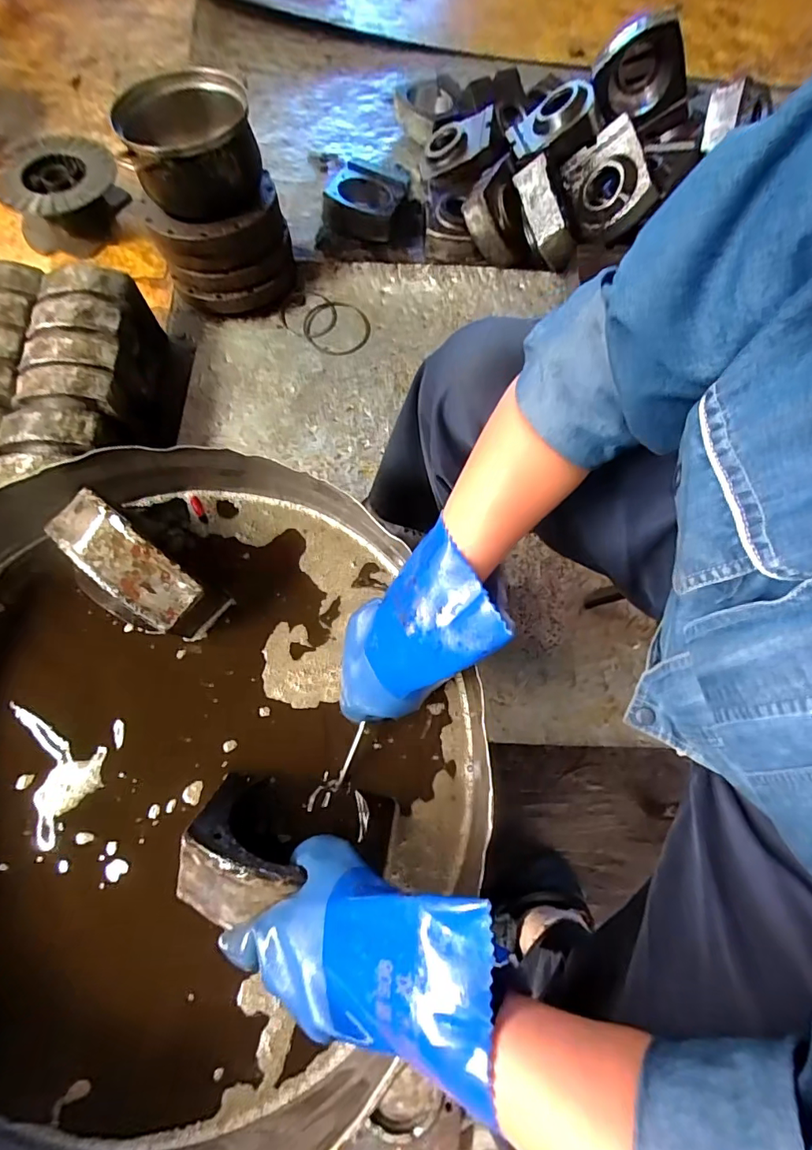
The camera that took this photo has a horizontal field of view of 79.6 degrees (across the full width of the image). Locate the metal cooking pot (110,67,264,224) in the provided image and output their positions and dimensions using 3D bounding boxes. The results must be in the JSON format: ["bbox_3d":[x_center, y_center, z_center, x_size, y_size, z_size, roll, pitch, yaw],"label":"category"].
[{"bbox_3d":[-0.397,-0.788,0.906,0.238,0.143,0.216,-19,72,-5],"label":"metal cooking pot"}]

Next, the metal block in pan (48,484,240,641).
[{"bbox_3d":[-0.275,-0.004,0.498,0.168,0.099,0.071,35,72,9],"label":"metal block in pan"}]

